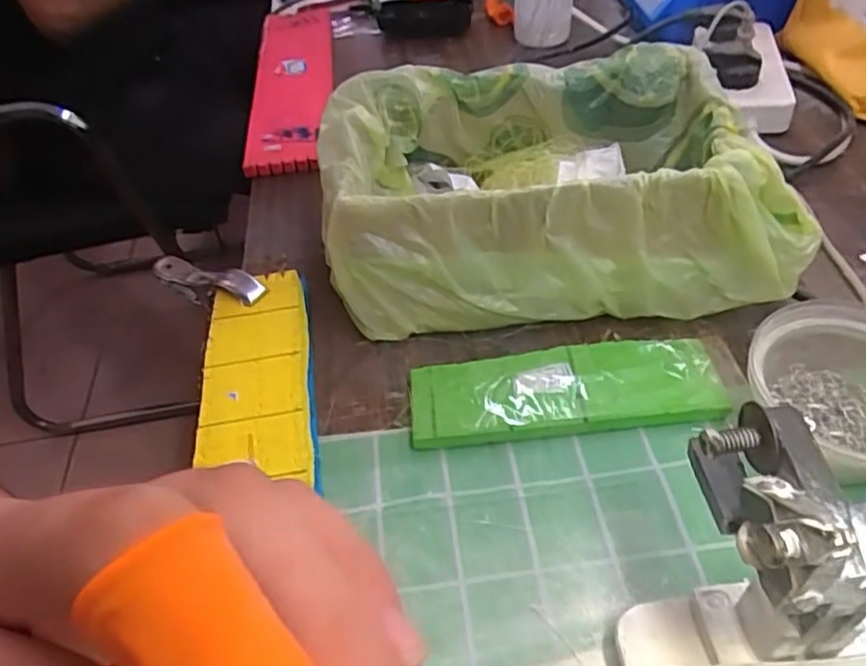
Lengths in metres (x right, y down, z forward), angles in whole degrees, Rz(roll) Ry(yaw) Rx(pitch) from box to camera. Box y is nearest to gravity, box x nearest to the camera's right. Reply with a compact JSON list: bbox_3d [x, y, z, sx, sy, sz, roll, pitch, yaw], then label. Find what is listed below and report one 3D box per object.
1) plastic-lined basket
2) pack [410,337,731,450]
[{"bbox_3d":[0.072,-0.094,0.445,0.297,0.116,0.161,-1,46,6],"label":"plastic-lined basket"},{"bbox_3d":[0.075,0.034,0.385,0.175,0.015,0.057,-6,46,1],"label":"pack"}]

